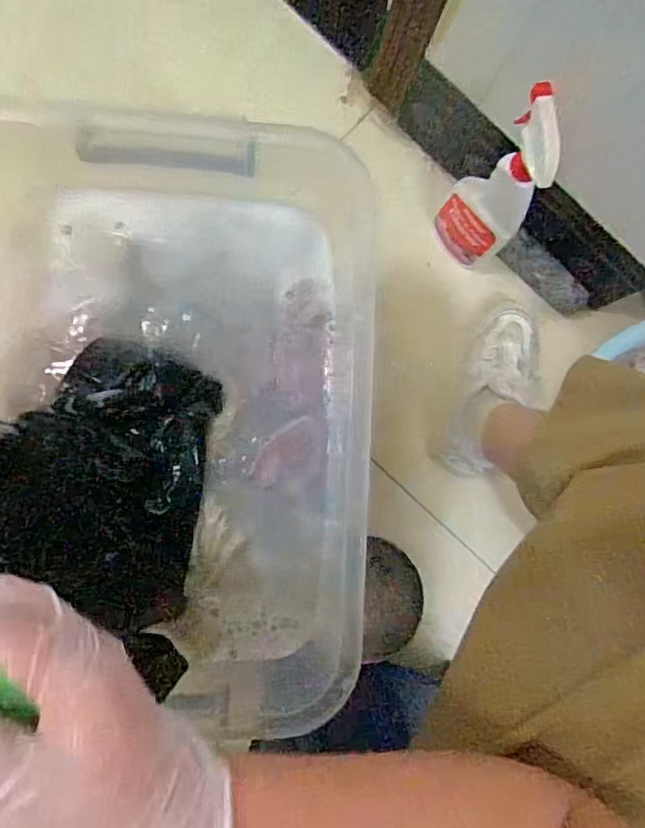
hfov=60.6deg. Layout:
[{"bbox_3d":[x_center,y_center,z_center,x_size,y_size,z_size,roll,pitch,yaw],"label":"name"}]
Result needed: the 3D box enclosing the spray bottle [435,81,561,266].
[{"bbox_3d":[0.204,-0.252,0.634,0.091,0.244,0.063,41,84,-2],"label":"spray bottle"}]

